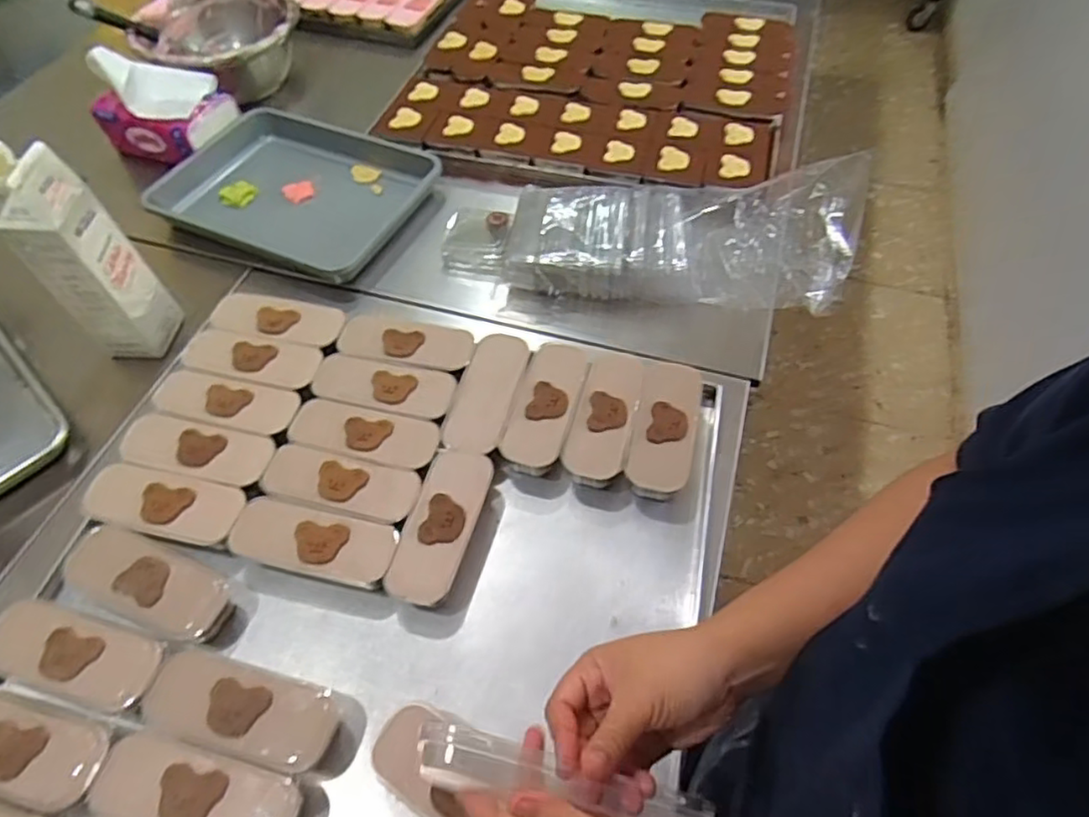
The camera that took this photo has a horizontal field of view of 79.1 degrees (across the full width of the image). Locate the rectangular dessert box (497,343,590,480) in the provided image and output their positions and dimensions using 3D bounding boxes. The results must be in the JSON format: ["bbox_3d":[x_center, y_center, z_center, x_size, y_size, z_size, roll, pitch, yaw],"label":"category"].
[{"bbox_3d":[0.003,-0.001,0.732,0.064,0.041,0.165,11,56,9],"label":"rectangular dessert box"}]

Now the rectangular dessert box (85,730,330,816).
[{"bbox_3d":[-0.266,0.311,0.523,0.172,0.044,0.063,11,56,8],"label":"rectangular dessert box"}]

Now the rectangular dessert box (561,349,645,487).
[{"bbox_3d":[0.069,0.009,0.728,0.063,0.040,0.171,13,56,10],"label":"rectangular dessert box"}]

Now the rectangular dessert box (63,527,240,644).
[{"bbox_3d":[-0.366,0.162,0.612,0.150,0.025,0.063,26,58,-2],"label":"rectangular dessert box"}]

